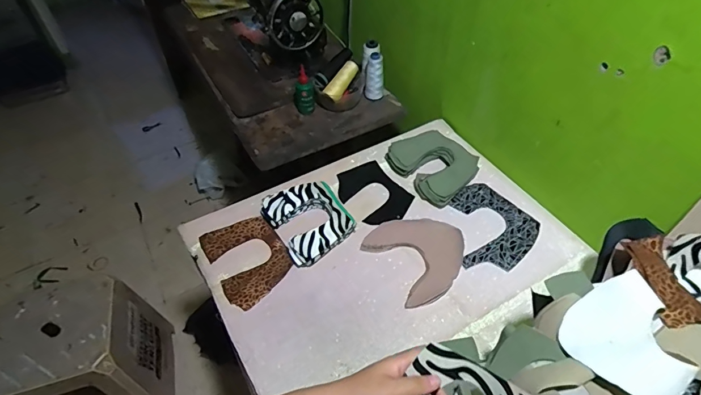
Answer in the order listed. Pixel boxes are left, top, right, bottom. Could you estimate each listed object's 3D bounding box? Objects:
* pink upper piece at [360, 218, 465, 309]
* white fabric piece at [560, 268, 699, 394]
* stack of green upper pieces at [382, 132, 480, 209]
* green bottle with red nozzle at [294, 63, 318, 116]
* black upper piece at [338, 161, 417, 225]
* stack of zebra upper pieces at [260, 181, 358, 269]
[{"bbox_3d":[0.125,0.096,0.738,0.160,0.009,0.163,-25,53,-20],"label":"pink upper piece"},{"bbox_3d":[0.305,0.148,0.458,0.113,0.034,0.125,32,58,28],"label":"white fabric piece"},{"bbox_3d":[0.171,-0.068,0.860,0.138,0.042,0.174,-27,54,-21],"label":"stack of green upper pieces"},{"bbox_3d":[-0.111,-0.250,0.988,0.052,0.109,0.047,-6,49,-5],"label":"green bottle with red nozzle"},{"bbox_3d":[0.046,-0.007,0.839,0.113,0.011,0.158,-33,58,-23],"label":"black upper piece"},{"bbox_3d":[-0.076,0.040,0.777,0.132,0.036,0.156,-27,54,-22],"label":"stack of zebra upper pieces"}]

